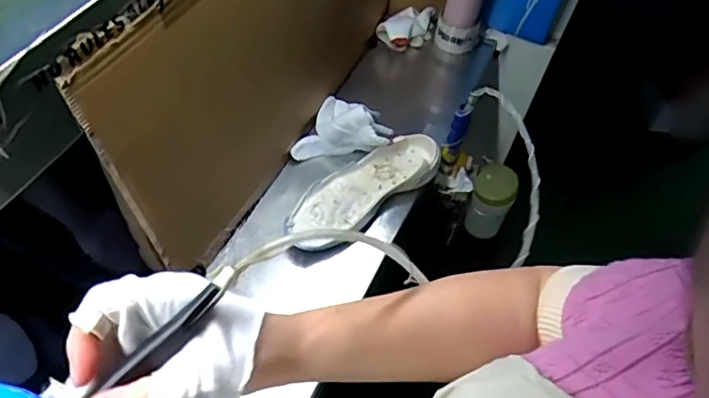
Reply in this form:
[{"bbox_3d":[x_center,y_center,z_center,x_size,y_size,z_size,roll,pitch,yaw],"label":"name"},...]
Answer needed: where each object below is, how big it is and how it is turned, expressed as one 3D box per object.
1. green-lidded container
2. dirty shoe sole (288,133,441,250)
[{"bbox_3d":[0.240,0.010,0.939,0.068,0.151,0.061,23,57,12],"label":"green-lidded container"},{"bbox_3d":[0.011,-0.016,0.805,0.274,0.040,0.100,-36,64,-24],"label":"dirty shoe sole"}]

